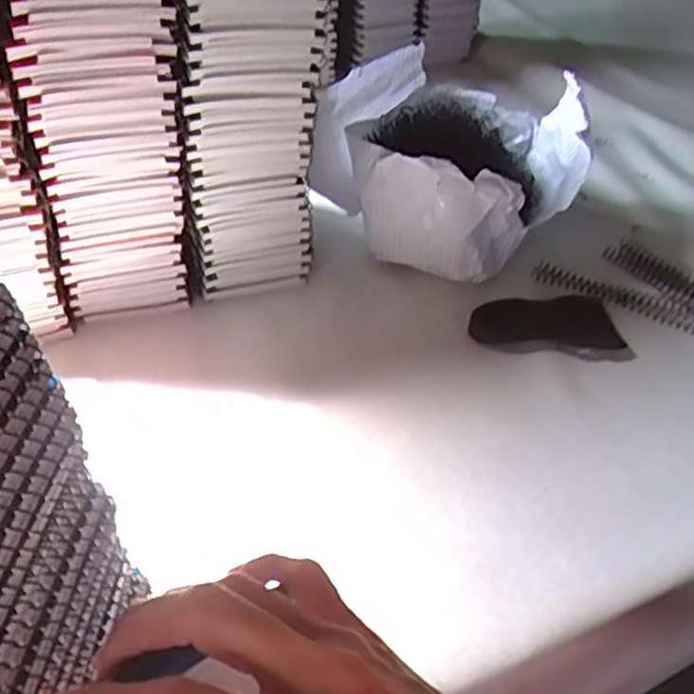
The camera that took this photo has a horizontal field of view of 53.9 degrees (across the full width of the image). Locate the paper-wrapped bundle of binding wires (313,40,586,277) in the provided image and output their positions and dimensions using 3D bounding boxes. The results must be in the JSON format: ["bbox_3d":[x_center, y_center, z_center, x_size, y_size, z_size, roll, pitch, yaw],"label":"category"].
[{"bbox_3d":[0.105,-0.167,0.642,0.206,0.140,0.197,3,45,-3],"label":"paper-wrapped bundle of binding wires"}]

